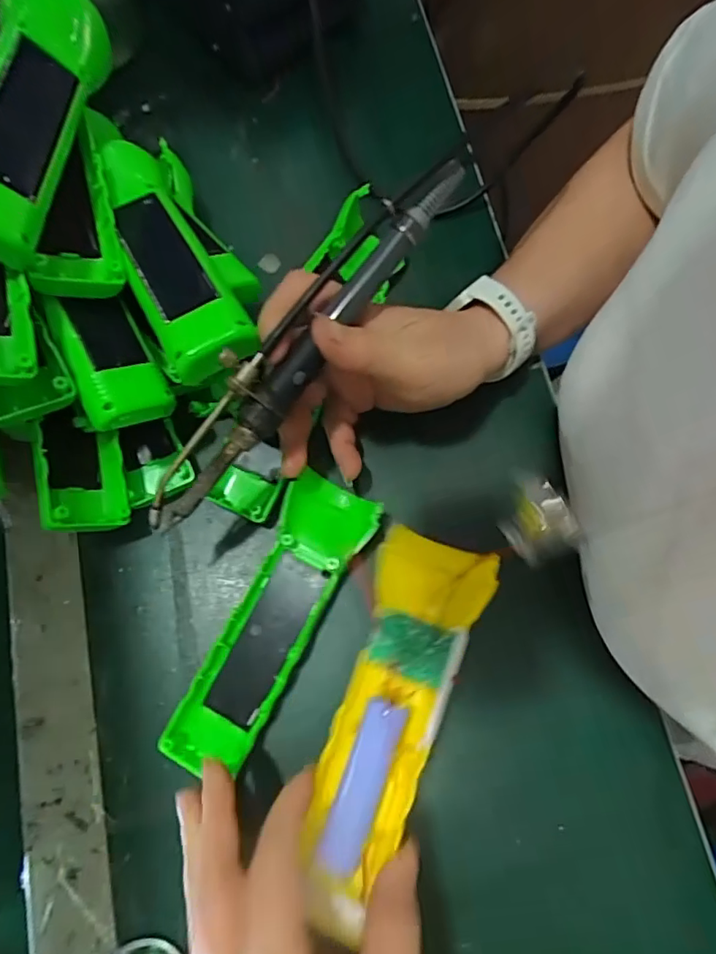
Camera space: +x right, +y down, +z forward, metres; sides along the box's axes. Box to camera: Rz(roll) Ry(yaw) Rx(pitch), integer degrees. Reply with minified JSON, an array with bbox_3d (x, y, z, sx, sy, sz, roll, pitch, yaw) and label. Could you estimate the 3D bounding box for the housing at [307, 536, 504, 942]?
[{"bbox_3d":[0.014,0.099,0.237,0.049,0.033,0.159,20,67,5],"label":"housing"}]

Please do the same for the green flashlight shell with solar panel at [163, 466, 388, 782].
[{"bbox_3d":[-0.045,0.076,0.295,0.050,0.026,0.160,27,77,8],"label":"green flashlight shell with solar panel"}]

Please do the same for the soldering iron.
[{"bbox_3d":[-0.027,-0.059,0.241,0.025,0.023,0.200,41,92,11],"label":"soldering iron"}]

